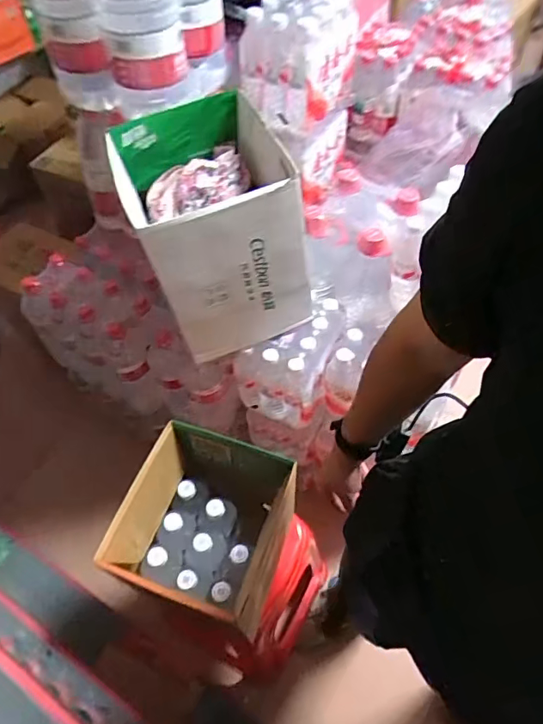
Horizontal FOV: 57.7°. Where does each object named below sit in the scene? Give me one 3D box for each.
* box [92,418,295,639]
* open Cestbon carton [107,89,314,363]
[{"bbox_3d":[-0.101,0.297,0.874,0.237,0.259,0.248,16,58,13],"label":"box"},{"bbox_3d":[-0.121,-0.272,0.972,0.261,0.321,0.356,-20,57,-11],"label":"open Cestbon carton"}]

